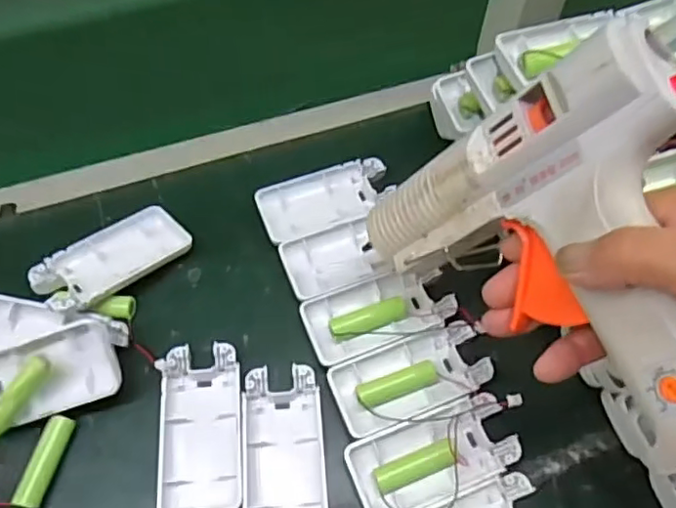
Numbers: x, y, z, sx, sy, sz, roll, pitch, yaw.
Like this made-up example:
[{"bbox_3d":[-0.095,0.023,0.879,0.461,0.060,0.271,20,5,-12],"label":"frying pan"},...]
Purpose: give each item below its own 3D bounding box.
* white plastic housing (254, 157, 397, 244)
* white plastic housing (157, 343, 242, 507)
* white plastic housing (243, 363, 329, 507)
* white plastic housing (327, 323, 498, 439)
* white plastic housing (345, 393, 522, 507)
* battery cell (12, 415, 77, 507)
[{"bbox_3d":[-0.007,-0.039,0.415,0.092,0.013,0.045,-21,63,-13],"label":"white plastic housing"},{"bbox_3d":[-0.078,0.100,0.344,0.044,0.016,0.092,-4,61,-4],"label":"white plastic housing"},{"bbox_3d":[-0.030,0.112,0.339,0.044,0.015,0.093,-3,61,-4],"label":"white plastic housing"},{"bbox_3d":[0.044,0.075,0.358,0.093,0.013,0.045,-18,63,-12],"label":"white plastic housing"},{"bbox_3d":[0.054,0.113,0.334,0.091,0.022,0.043,-18,63,-12],"label":"white plastic housing"},{"bbox_3d":[-0.163,0.116,0.334,0.013,0.015,0.049,13,61,5],"label":"battery cell"}]

